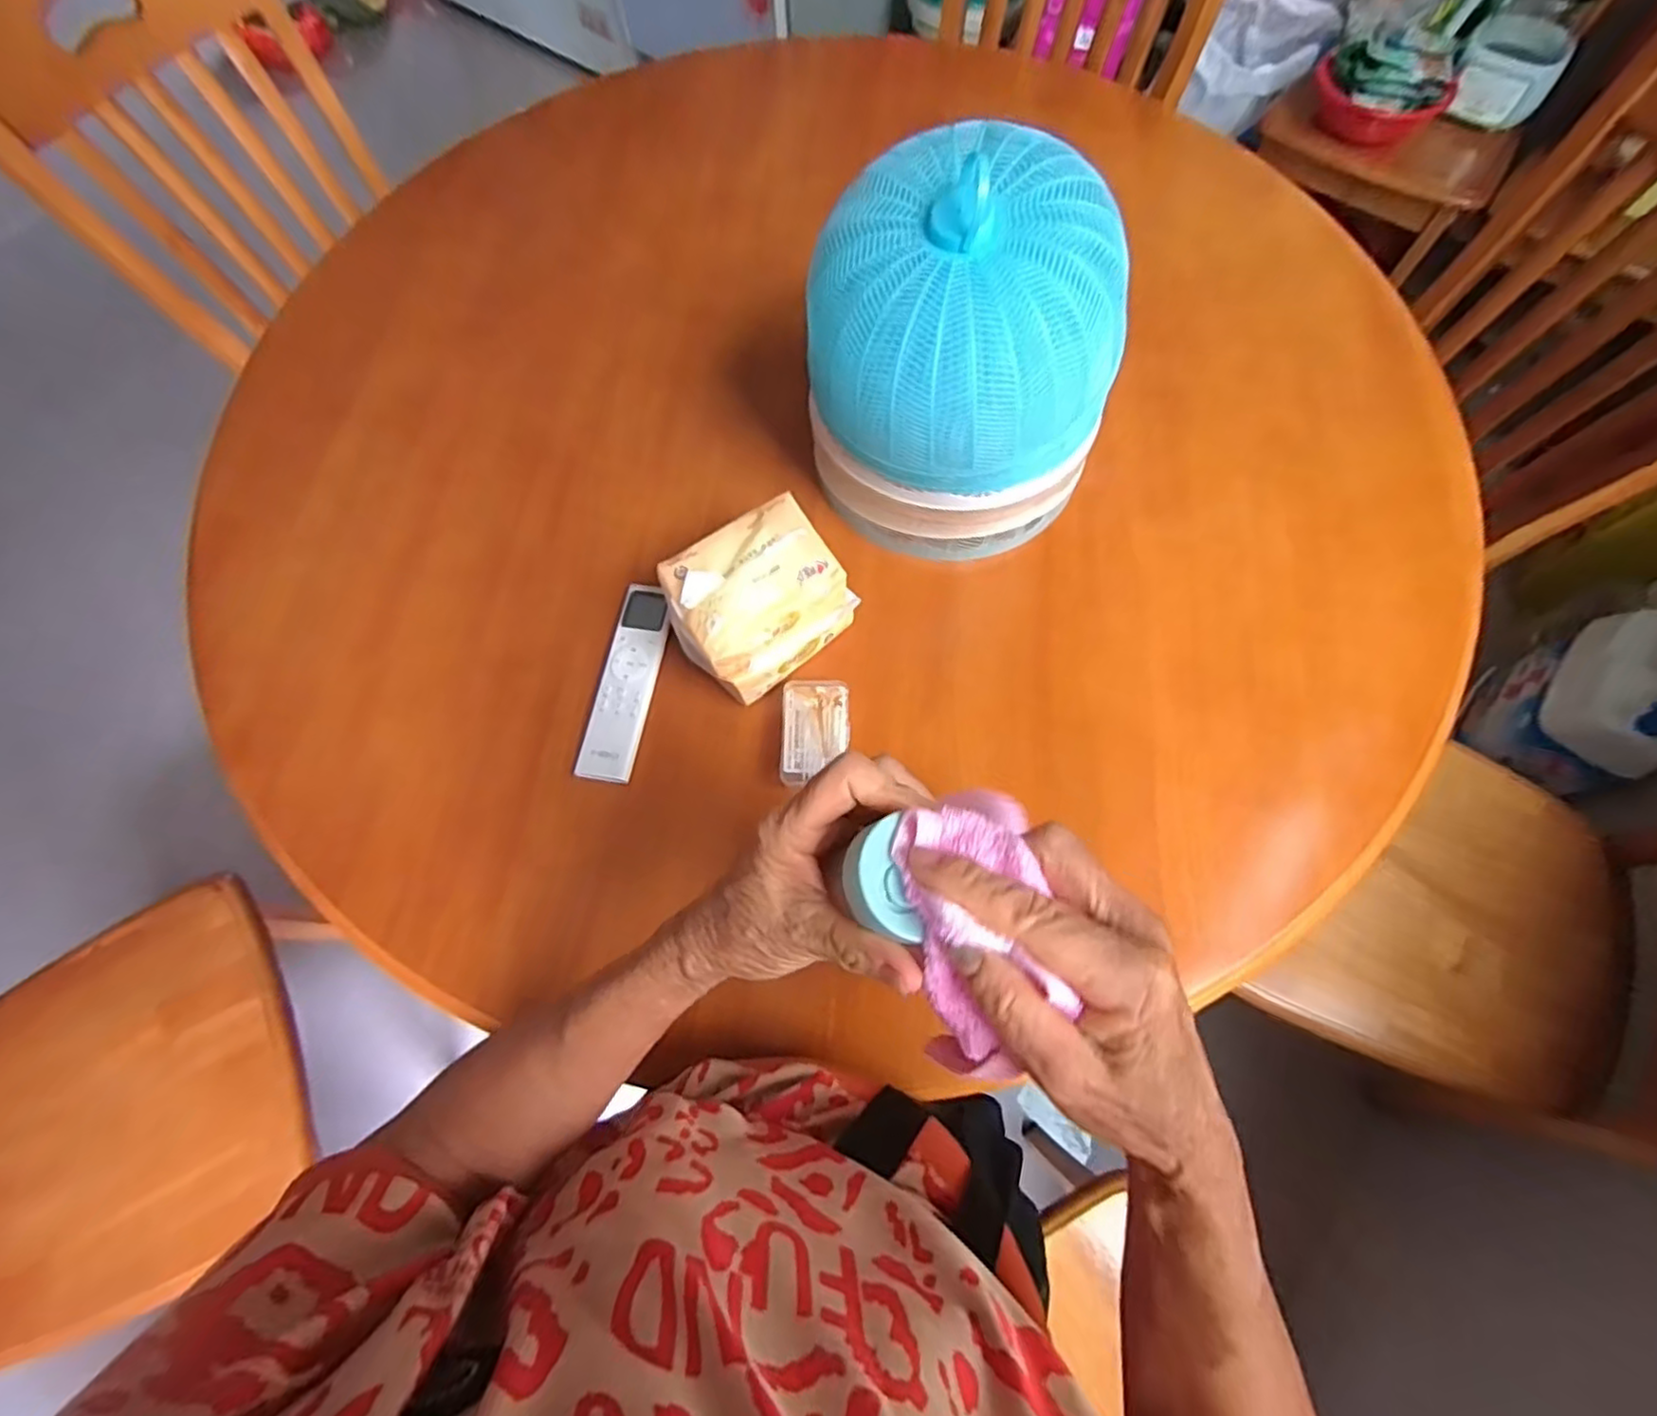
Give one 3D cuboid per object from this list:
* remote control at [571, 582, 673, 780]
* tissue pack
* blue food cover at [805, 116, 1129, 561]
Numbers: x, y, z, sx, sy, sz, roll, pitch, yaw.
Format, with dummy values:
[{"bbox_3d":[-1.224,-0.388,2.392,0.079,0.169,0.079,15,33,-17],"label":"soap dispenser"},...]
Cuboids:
[{"bbox_3d":[-0.170,-0.023,0.591,0.046,0.017,0.171,9,69,6],"label":"remote control"},{"bbox_3d":[-0.058,-0.086,0.567,0.138,0.098,0.104,-37,72,-12],"label":"tissue pack"},{"bbox_3d":[0.093,-0.259,0.546,0.198,0.248,0.184,-17,69,-4],"label":"blue food cover"}]

